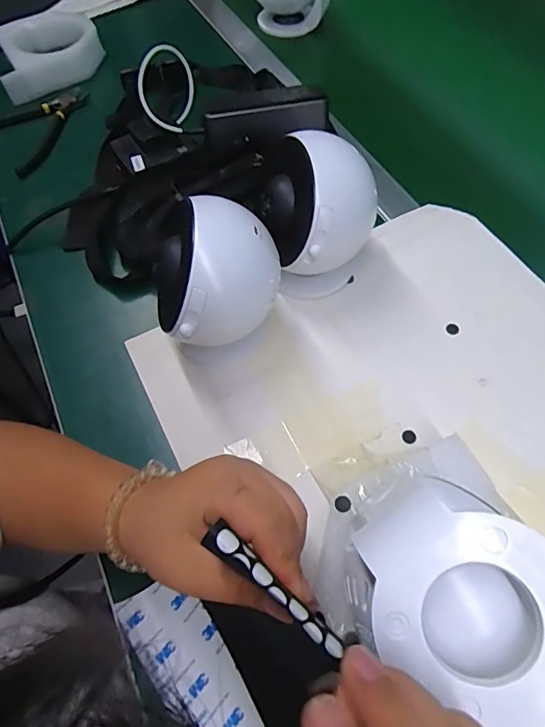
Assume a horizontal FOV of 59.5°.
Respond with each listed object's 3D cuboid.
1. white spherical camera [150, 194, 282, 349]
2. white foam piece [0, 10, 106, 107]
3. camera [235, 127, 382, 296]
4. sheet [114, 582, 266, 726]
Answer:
[{"bbox_3d":[-0.043,-0.066,0.342,0.089,0.076,0.078,-24,62,-11],"label":"white spherical camera"},{"bbox_3d":[-0.287,-0.408,0.621,0.126,0.035,0.142,-18,61,-7],"label":"white foam piece"},{"bbox_3d":[0.033,-0.116,0.392,0.086,0.119,0.084,-31,63,-14],"label":"camera"},{"bbox_3d":[-0.047,0.191,0.287,0.050,0.004,0.121,-27,65,-15],"label":"sheet"}]

